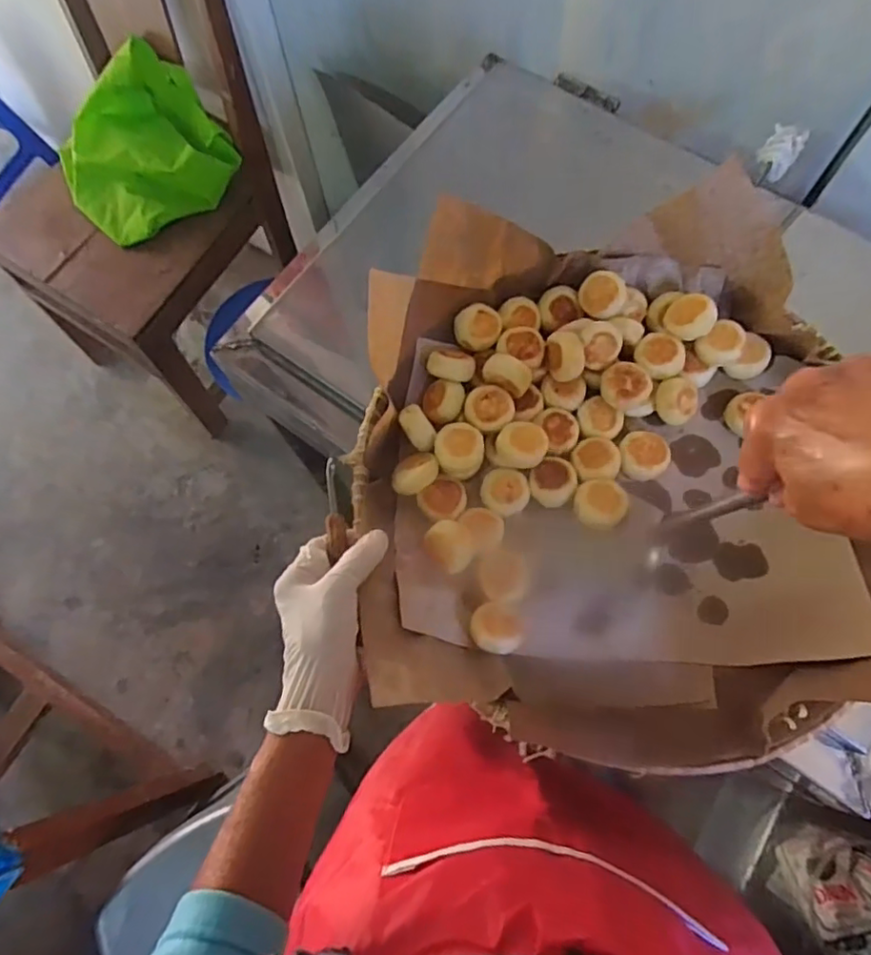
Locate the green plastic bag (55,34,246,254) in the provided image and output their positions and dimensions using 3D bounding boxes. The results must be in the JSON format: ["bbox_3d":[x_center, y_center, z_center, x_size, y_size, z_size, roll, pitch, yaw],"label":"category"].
[{"bbox_3d":[-0.520,-0.577,1.054,0.293,0.183,0.203,-27,72,-7],"label":"green plastic bag"}]

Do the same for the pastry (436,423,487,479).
[{"bbox_3d":[0.020,-0.024,0.499,0.040,0.025,0.041,-1,71,2],"label":"pastry"}]

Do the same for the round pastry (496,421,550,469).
[{"bbox_3d":[0.072,-0.027,0.494,0.043,0.025,0.042,-1,71,2],"label":"round pastry"}]

